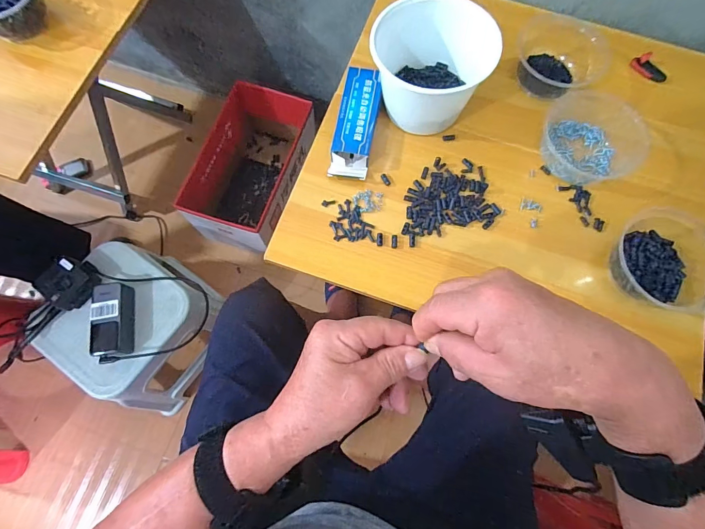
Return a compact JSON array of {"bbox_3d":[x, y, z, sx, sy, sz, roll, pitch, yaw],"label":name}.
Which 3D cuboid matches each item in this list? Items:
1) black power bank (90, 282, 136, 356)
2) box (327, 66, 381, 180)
[{"bbox_3d":[-0.449,0.102,0.698,0.057,0.047,0.132,-4,76,-2],"label":"black power bank"},{"bbox_3d":[0.007,-0.213,0.558,0.056,0.031,0.180,10,73,1],"label":"box"}]

